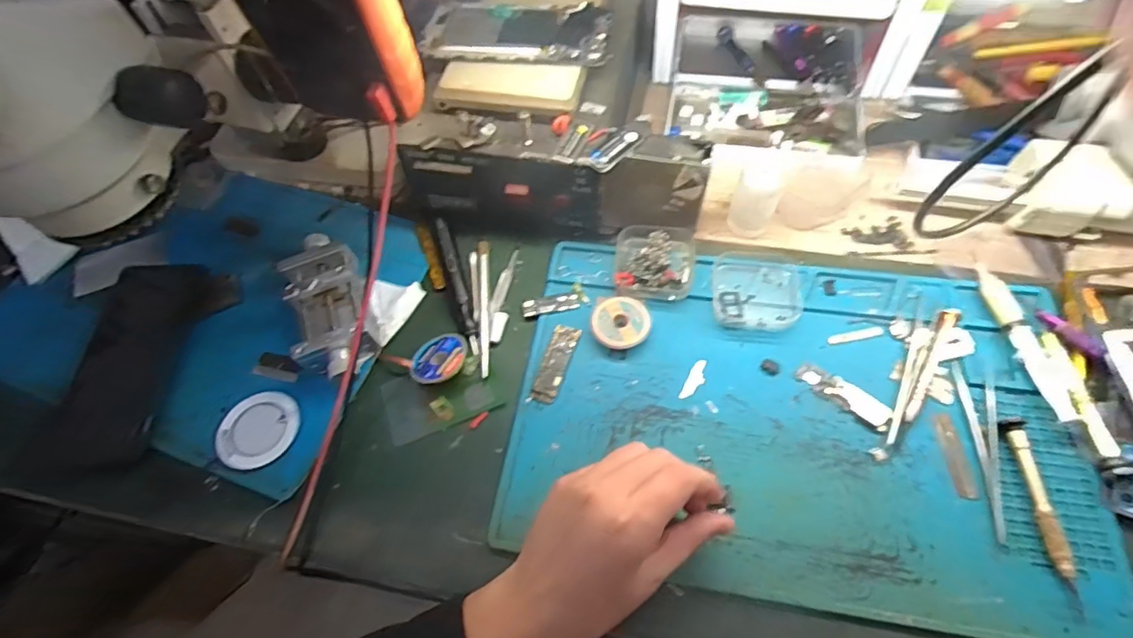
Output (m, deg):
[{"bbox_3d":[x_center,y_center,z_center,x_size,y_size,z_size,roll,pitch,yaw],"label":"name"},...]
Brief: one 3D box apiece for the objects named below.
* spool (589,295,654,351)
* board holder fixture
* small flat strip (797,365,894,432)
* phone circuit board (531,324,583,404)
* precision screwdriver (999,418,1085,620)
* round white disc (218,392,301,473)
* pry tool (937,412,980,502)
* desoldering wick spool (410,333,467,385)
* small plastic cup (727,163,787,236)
[{"bbox_3d":[0.042,0.004,0.428,0.044,0.012,0.045,-2,60,4],"label":"spool"},{"bbox_3d":[-0.192,-0.012,0.448,0.058,0.031,0.136,-22,60,-7],"label":"board holder fixture"},{"bbox_3d":[0.197,0.053,0.392,0.066,0.005,0.020,37,70,23],"label":"small flat strip"},{"bbox_3d":[-0.007,0.033,0.419,0.020,0.004,0.064,13,62,13],"label":"phone circuit board"},{"bbox_3d":[0.295,0.117,0.341,0.014,0.009,0.113,-3,60,4],"label":"precision screwdriver"},{"bbox_3d":[-0.227,0.080,0.407,0.058,0.008,0.057,-2,60,4],"label":"round white disc"},{"bbox_3d":[0.258,0.090,0.366,0.013,0.004,0.055,-1,60,5],"label":"pry tool"},{"bbox_3d":[-0.097,0.030,0.424,0.044,0.012,0.040,-22,60,-7],"label":"desoldering wick spool"},{"bbox_3d":[0.153,-0.094,0.452,0.034,0.057,0.032,-2,60,4],"label":"small plastic cup"}]

